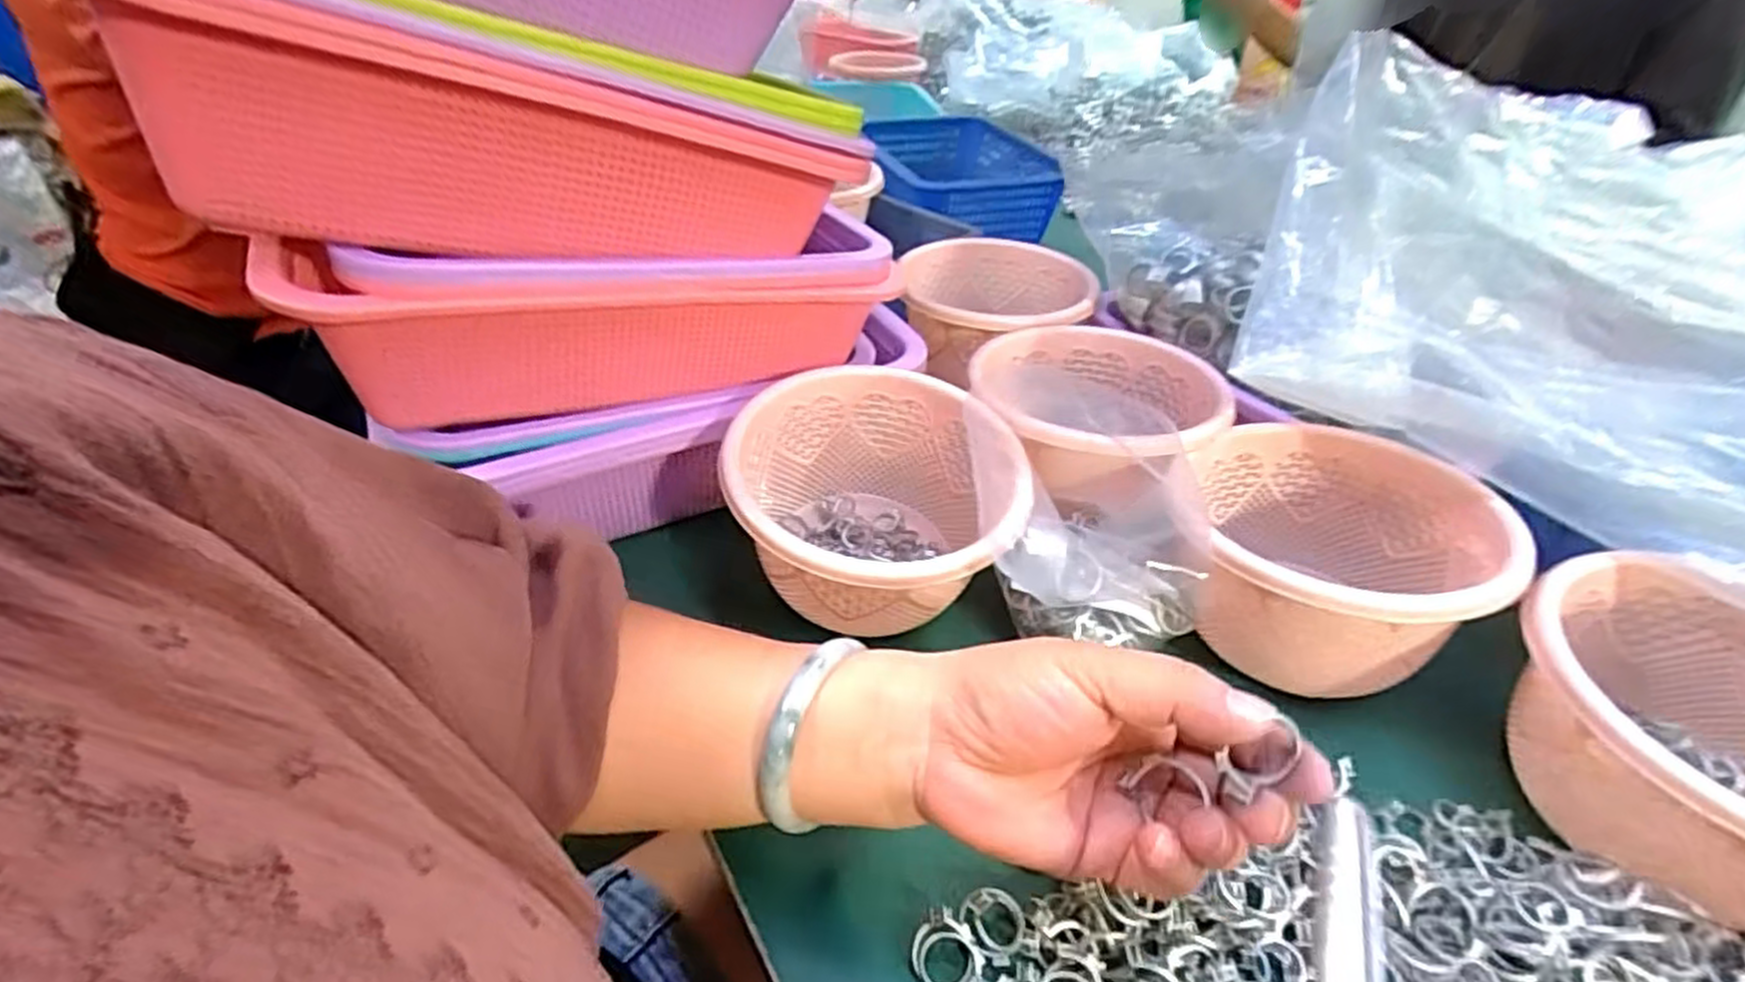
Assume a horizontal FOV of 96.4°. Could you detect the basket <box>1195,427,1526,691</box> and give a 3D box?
[{"bbox_3d":[0.221,0.032,0.387,0.135,0.079,0.144,10,39,10],"label":"basket"}]

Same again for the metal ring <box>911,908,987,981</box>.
[{"bbox_3d":[0.029,0.170,0.284,0.030,0.007,0.024,27,45,28],"label":"metal ring"}]

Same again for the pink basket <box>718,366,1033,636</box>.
[{"bbox_3d":[-0.001,0.012,0.400,0.136,0.088,0.142,1,39,-1],"label":"pink basket"}]

